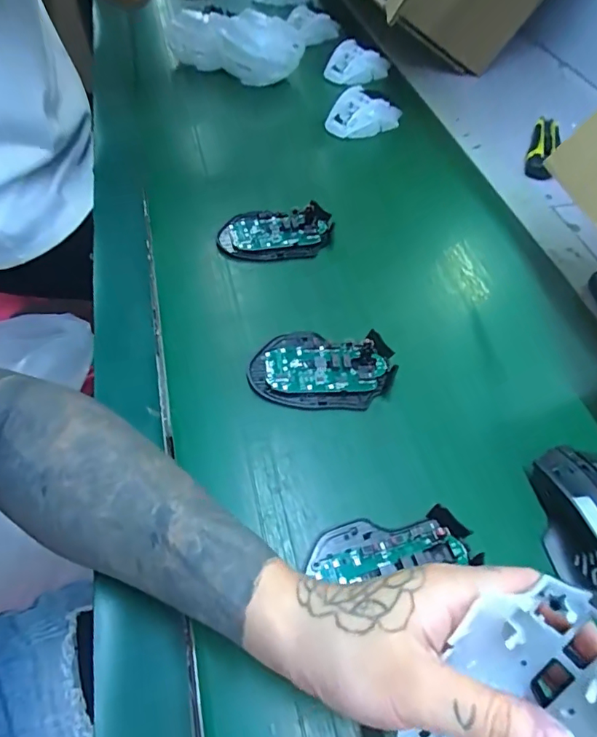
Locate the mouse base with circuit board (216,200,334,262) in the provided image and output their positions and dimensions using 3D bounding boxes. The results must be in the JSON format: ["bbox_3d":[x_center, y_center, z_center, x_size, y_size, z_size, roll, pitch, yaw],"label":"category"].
[{"bbox_3d":[-0.023,-0.138,0.491,0.114,0.016,0.065,-1,52,-6],"label":"mouse base with circuit board"}]

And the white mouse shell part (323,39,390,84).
[{"bbox_3d":[0.088,-0.456,0.720,0.103,0.036,0.045,-23,58,-19],"label":"white mouse shell part"}]

